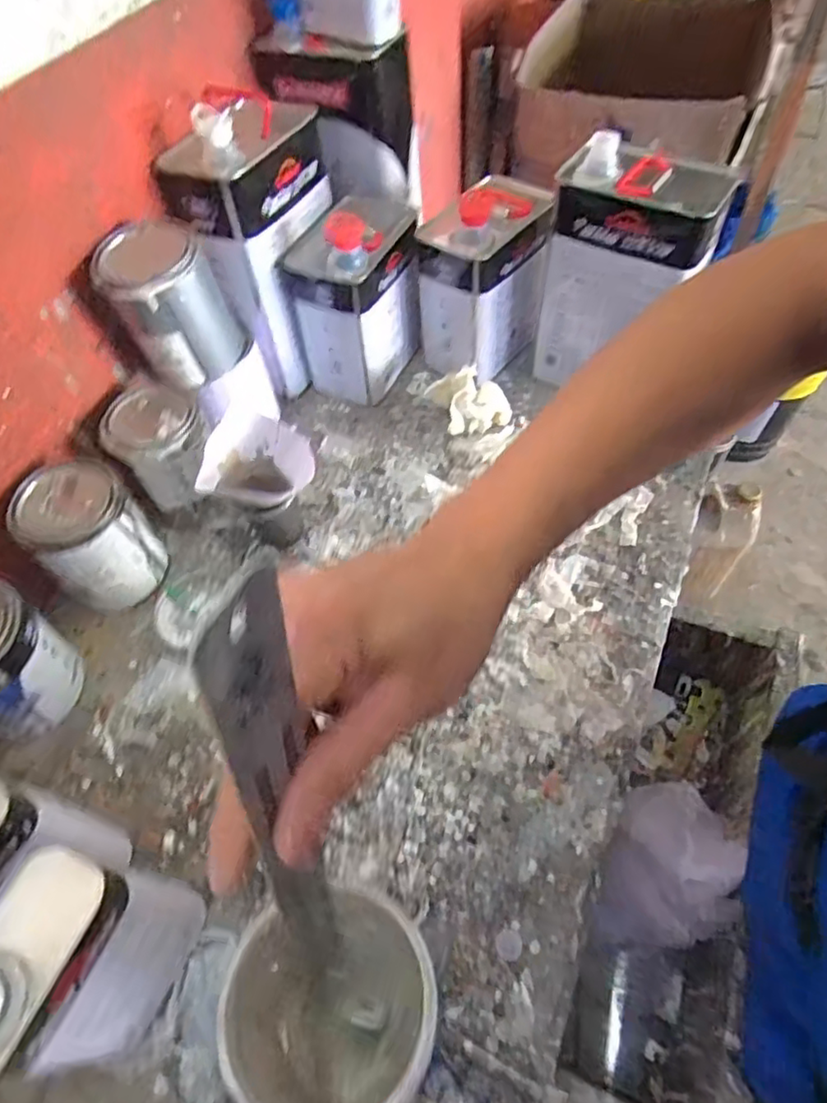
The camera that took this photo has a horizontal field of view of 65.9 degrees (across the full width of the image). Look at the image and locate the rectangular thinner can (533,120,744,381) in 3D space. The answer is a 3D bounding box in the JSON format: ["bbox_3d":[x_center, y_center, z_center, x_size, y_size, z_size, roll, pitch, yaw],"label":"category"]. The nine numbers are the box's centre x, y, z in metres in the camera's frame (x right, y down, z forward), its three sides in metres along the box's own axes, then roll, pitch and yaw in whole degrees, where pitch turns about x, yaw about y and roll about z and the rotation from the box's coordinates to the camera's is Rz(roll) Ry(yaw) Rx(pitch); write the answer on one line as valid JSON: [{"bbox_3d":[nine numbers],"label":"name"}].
[{"bbox_3d":[0.246,-0.324,0.752,0.171,0.253,0.122,13,58,12],"label":"rectangular thinner can"}]

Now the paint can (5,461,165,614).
[{"bbox_3d":[-0.330,-0.017,0.662,0.103,0.130,0.098,-2,56,3],"label":"paint can"}]

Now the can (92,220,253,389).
[{"bbox_3d":[-0.252,-0.259,0.681,0.115,0.137,0.094,-26,58,-13],"label":"can"}]

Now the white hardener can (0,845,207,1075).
[{"bbox_3d":[-0.217,0.276,0.428,0.071,0.206,0.112,18,59,15],"label":"white hardener can"}]

